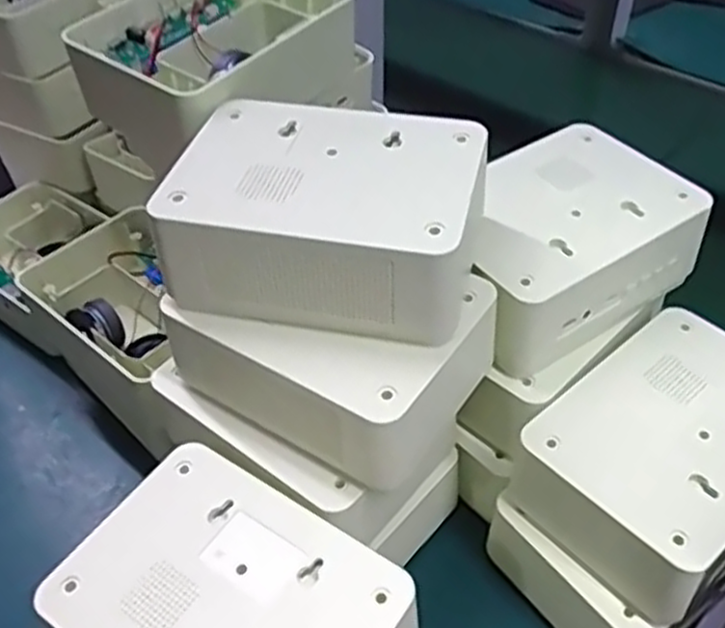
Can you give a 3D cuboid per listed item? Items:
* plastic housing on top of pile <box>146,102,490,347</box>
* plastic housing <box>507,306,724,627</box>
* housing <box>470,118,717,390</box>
[{"bbox_3d":[-0.017,-0.045,0.363,0.138,0.055,0.109,9,45,11],"label":"plastic housing on top of pile"},{"bbox_3d":[0.155,0.075,0.397,0.153,0.056,0.103,-33,52,-28],"label":"plastic housing"},{"bbox_3d":[0.106,-0.040,0.430,0.138,0.055,0.100,-26,50,-22],"label":"housing"}]

